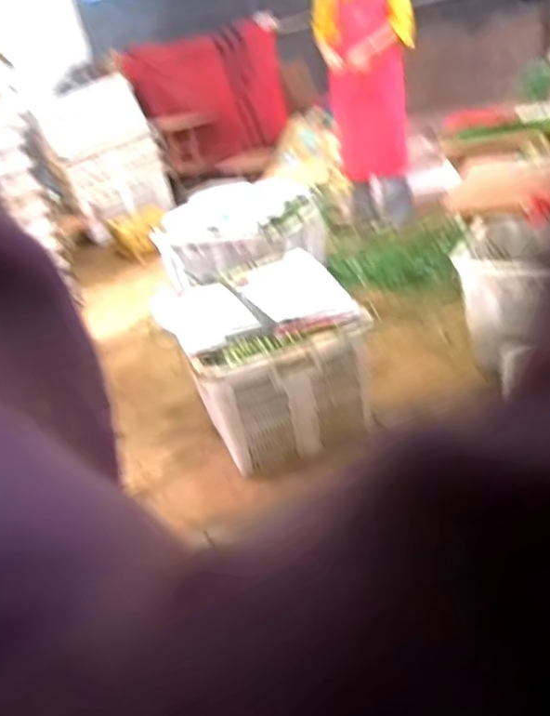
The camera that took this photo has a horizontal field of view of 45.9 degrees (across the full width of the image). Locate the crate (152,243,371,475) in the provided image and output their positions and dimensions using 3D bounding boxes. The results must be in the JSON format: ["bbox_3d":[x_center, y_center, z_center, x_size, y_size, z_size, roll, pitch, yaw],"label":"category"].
[{"bbox_3d":[-0.041,-0.010,1.832,0.445,0.351,0.511,-16,29,-9],"label":"crate"}]

